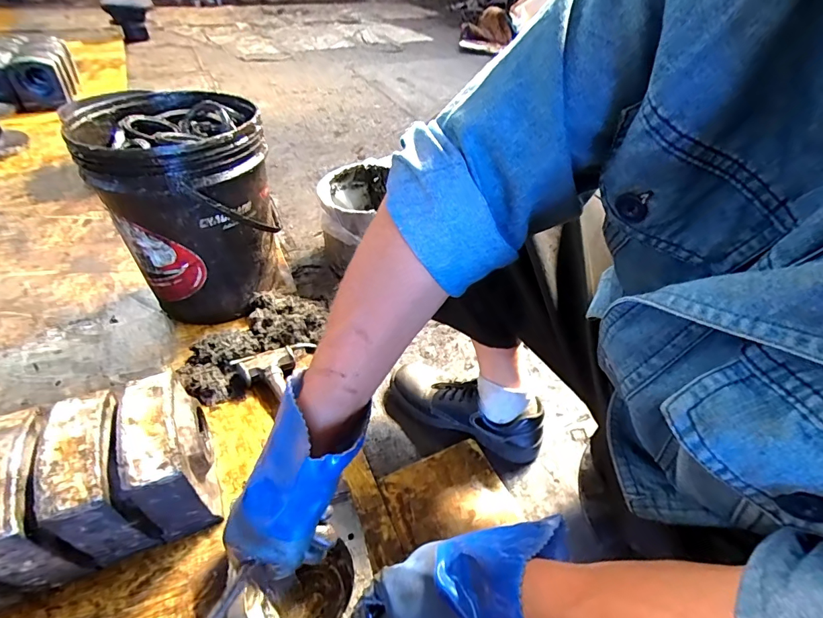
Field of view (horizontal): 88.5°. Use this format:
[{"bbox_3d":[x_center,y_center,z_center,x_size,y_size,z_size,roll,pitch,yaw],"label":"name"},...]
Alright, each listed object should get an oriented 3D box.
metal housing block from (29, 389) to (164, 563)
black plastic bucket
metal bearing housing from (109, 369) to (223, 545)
[{"bbox_3d":[-0.395,0.220,0.546,0.074,0.189,0.155,-17,45,-22],"label":"metal housing block"},{"bbox_3d":[-0.436,-0.208,0.850,0.292,0.334,0.337,-16,45,-20],"label":"black plastic bucket"},{"bbox_3d":[-0.323,0.199,0.574,0.094,0.192,0.155,-14,44,-19],"label":"metal bearing housing"}]

